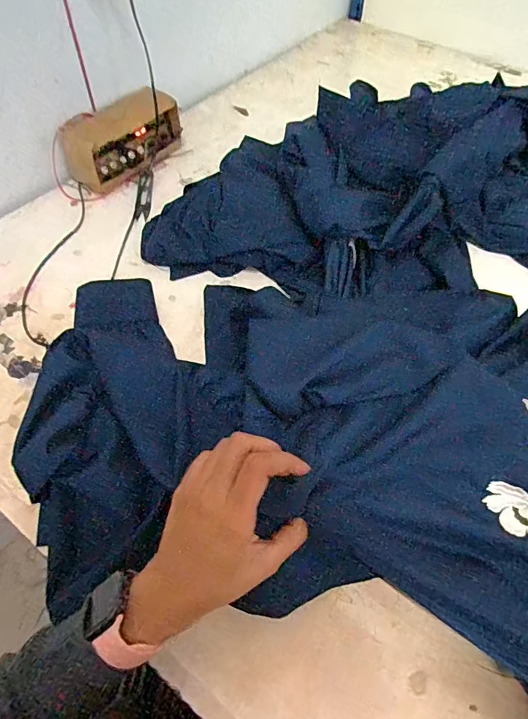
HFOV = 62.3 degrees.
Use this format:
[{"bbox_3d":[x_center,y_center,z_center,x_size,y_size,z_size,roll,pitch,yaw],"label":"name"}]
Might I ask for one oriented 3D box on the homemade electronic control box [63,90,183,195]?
[{"bbox_3d":[-0.217,-0.344,0.683,0.076,0.083,0.183,33,62,19],"label":"homemade electronic control box"}]

